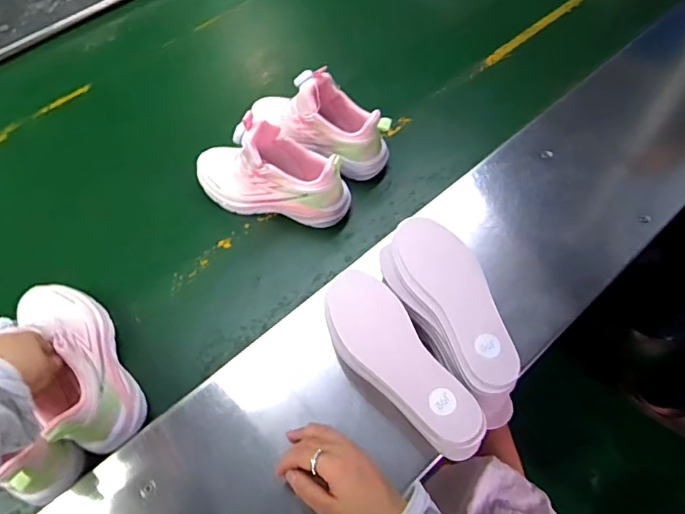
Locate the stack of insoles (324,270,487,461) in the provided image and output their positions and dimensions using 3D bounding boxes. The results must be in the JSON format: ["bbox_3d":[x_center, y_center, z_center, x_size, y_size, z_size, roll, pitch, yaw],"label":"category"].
[{"bbox_3d":[0.057,0.110,0.513,0.079,0.029,0.218,-30,62,-15],"label":"stack of insoles"}]

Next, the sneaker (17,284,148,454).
[{"bbox_3d":[-0.304,0.107,0.552,0.076,0.094,0.216,-31,60,-12],"label":"sneaker"}]

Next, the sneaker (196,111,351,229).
[{"bbox_3d":[-0.105,-0.119,0.675,0.230,0.126,0.075,12,60,10],"label":"sneaker"}]

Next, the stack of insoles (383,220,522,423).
[{"bbox_3d":[0.126,0.061,0.545,0.090,0.033,0.235,-23,61,-11],"label":"stack of insoles"}]

